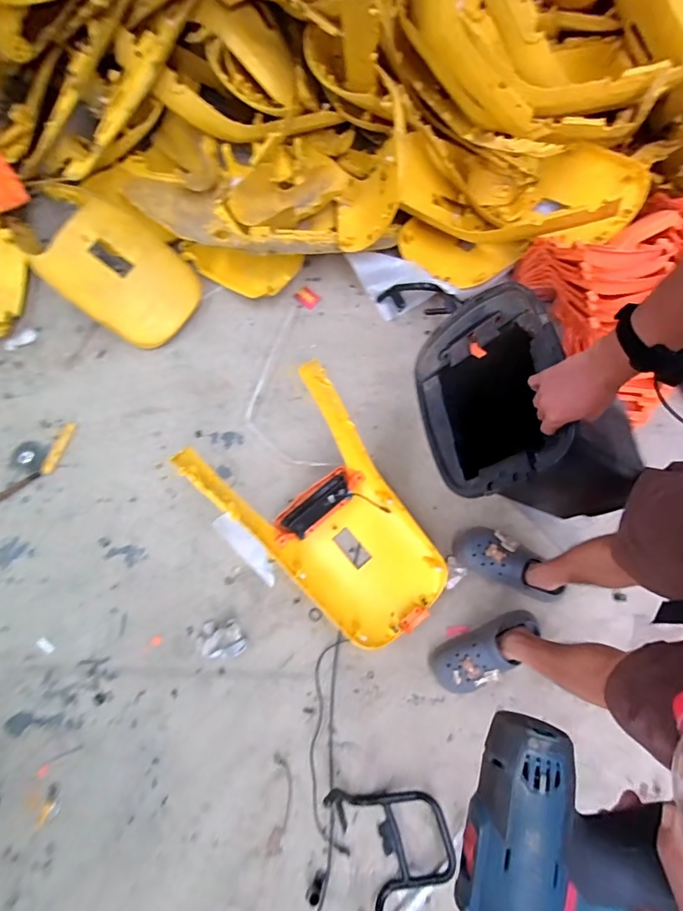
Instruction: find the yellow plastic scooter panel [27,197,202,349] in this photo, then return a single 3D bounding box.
[{"bbox_3d":[-0.582,-0.488,1.189,0.374,0.067,0.285,39,78,-24],"label":"yellow plastic scooter panel"}]

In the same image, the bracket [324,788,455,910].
[{"bbox_3d":[0.116,0.796,0.889,0.219,0.125,0.308,-17,76,-4],"label":"bracket"}]

